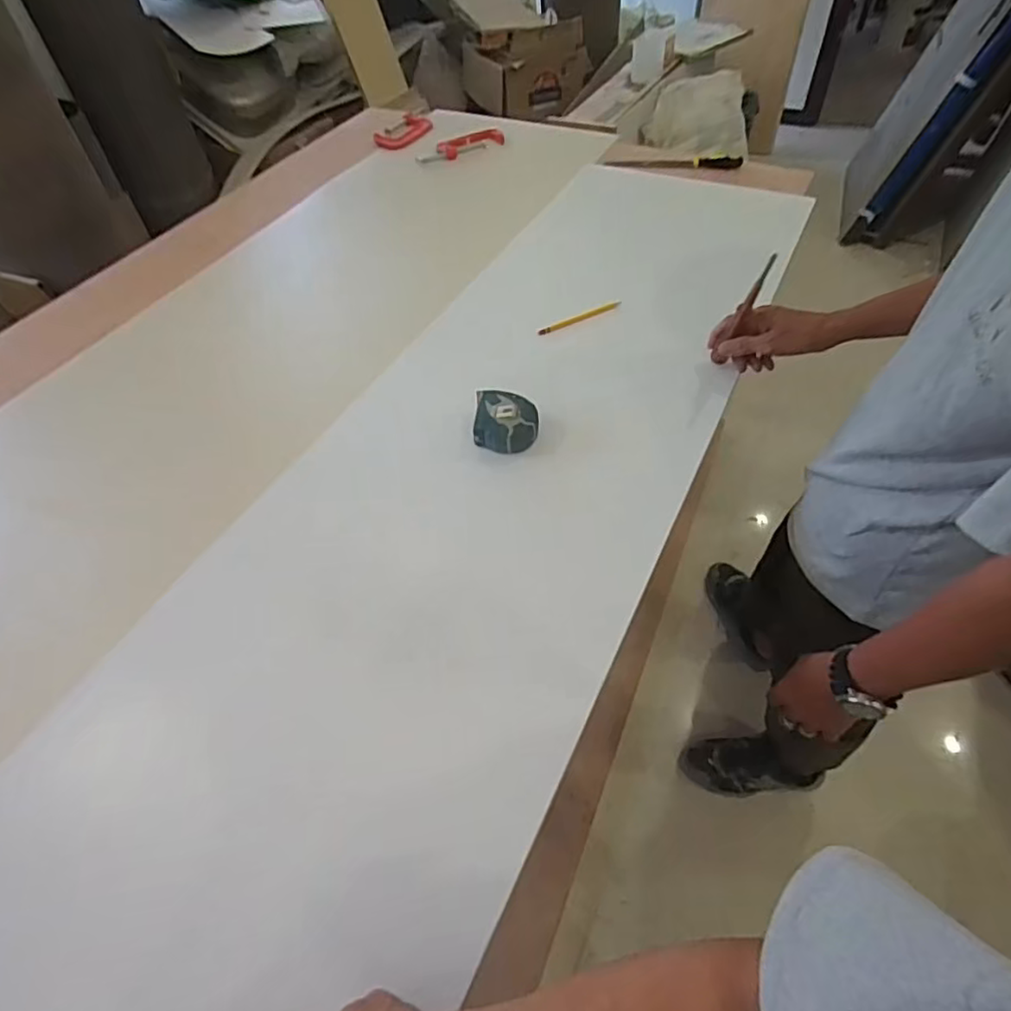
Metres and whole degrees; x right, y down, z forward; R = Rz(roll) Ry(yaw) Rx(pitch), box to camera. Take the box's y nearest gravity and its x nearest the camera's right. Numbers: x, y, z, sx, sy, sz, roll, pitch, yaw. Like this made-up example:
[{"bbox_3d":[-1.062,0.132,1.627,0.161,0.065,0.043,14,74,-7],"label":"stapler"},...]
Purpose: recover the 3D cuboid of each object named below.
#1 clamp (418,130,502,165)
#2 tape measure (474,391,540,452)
[{"bbox_3d":[-0.113,-0.883,1.501,0.226,0.028,0.057,-24,53,-15],"label":"clamp"},{"bbox_3d":[0.001,-0.115,0.837,0.087,0.039,0.092,0,50,4],"label":"tape measure"}]

